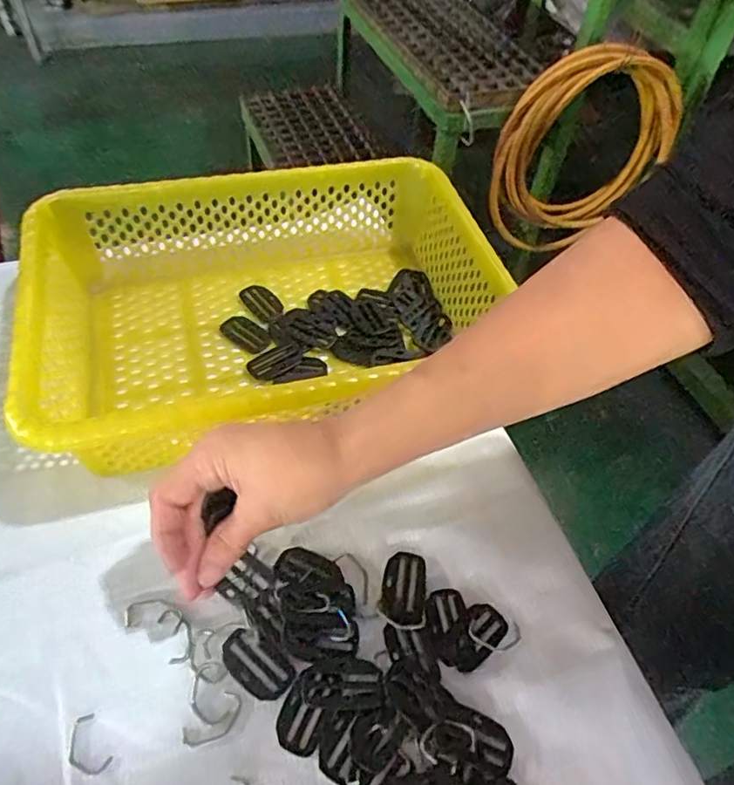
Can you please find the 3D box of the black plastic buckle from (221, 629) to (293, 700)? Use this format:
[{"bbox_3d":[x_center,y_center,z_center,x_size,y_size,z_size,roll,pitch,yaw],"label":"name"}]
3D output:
[{"bbox_3d":[-0.066,0.159,0.348,0.046,0.004,0.027,35,57,21],"label":"black plastic buckle"}]

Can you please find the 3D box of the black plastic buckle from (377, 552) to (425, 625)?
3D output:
[{"bbox_3d":[0.023,0.127,0.385,0.030,0.004,0.048,10,52,3],"label":"black plastic buckle"}]

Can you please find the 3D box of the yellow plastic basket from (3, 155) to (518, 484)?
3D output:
[{"bbox_3d":[-0.075,-0.066,0.473,0.341,0.089,0.248,-10,53,-13],"label":"yellow plastic basket"}]

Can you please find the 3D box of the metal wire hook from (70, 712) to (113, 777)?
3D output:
[{"bbox_3d":[-0.151,0.190,0.317,0.018,0.004,0.031,-29,60,-25],"label":"metal wire hook"}]

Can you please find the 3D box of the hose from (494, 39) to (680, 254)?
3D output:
[{"bbox_3d":[0.404,-0.436,1.131,0.324,0.392,0.076,-9,53,-12],"label":"hose"}]

